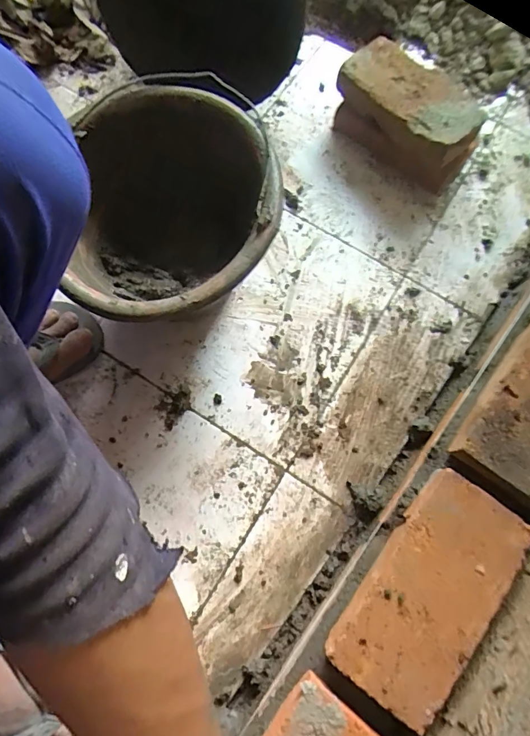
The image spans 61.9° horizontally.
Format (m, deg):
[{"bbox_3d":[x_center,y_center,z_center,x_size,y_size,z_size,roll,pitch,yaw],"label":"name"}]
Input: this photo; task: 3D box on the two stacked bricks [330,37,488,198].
[{"bbox_3d":[0.190,-0.342,0.602,0.206,0.080,0.104,43,78,10],"label":"two stacked bricks"}]

